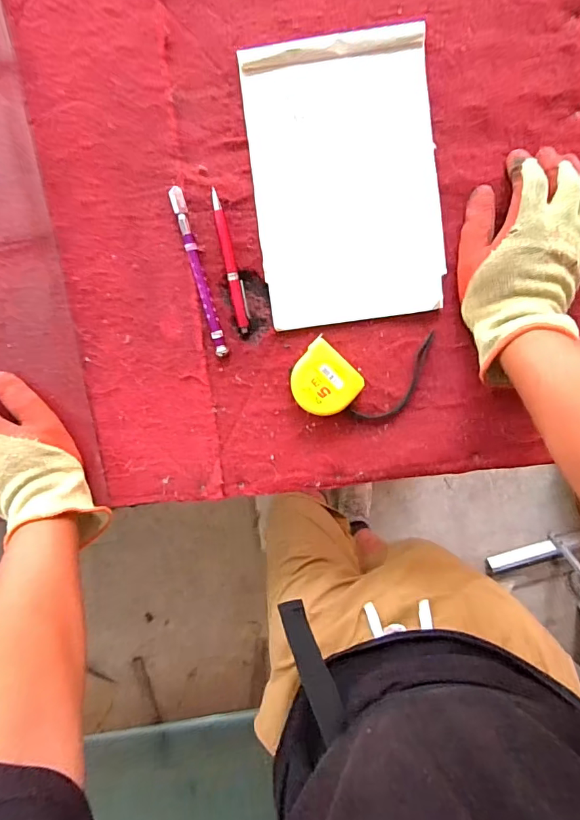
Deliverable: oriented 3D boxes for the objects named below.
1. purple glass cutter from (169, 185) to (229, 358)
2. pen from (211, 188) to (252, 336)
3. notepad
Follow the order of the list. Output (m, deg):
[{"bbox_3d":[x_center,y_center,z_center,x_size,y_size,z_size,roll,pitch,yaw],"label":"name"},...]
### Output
[{"bbox_3d":[-0.093,-0.138,0.454,0.012,0.012,0.169,-15,99,1],"label":"purple glass cutter"},{"bbox_3d":[-0.059,-0.149,0.451,0.014,0.010,0.137,-11,99,1],"label":"pen"},{"bbox_3d":[0.056,-0.224,0.442,0.181,0.011,0.261,-8,99,0],"label":"notepad"}]

